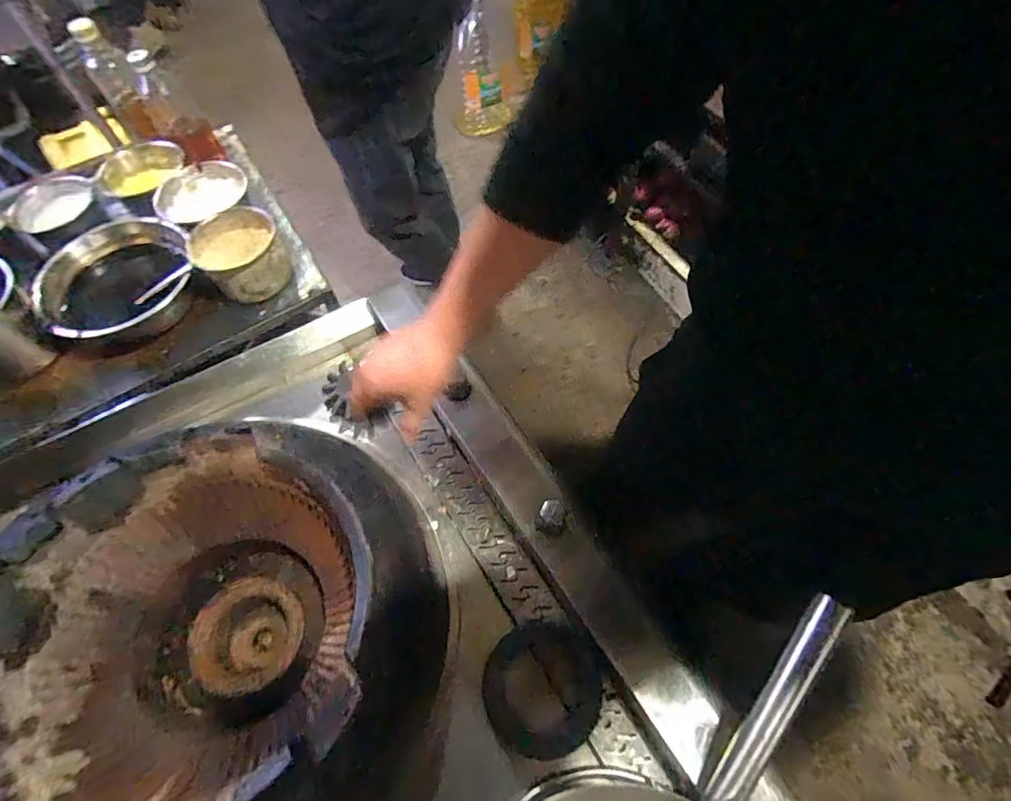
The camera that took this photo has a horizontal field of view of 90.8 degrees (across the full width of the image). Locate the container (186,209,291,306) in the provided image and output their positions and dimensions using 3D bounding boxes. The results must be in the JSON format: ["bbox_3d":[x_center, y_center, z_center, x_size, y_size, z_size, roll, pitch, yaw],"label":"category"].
[{"bbox_3d":[-0.390,-0.216,0.741,0.133,0.075,0.128,0,61,0],"label":"container"}]

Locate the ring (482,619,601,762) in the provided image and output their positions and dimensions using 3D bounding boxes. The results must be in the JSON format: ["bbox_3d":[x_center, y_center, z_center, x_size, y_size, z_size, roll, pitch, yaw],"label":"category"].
[{"bbox_3d":[0.042,0.325,0.570,0.132,0.011,0.132,0,61,0],"label":"ring"}]

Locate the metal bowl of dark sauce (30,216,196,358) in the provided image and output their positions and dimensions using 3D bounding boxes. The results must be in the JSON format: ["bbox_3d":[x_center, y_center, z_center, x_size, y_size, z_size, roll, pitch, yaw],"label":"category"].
[{"bbox_3d":[-0.546,-0.158,0.720,0.197,0.075,0.192,0,61,0],"label":"metal bowl of dark sauce"}]

